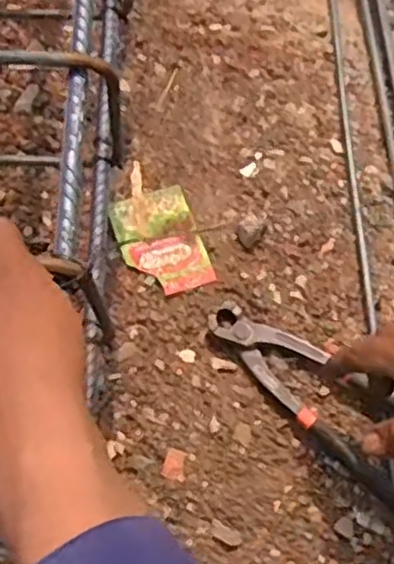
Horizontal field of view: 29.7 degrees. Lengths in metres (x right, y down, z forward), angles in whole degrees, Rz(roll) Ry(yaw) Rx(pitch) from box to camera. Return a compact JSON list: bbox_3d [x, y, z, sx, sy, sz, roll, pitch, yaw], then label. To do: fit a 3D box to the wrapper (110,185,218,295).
[{"bbox_3d":[-0.029,-0.033,0.604,0.063,0.008,0.088,-19,68,-5],"label":"wrapper"}]

